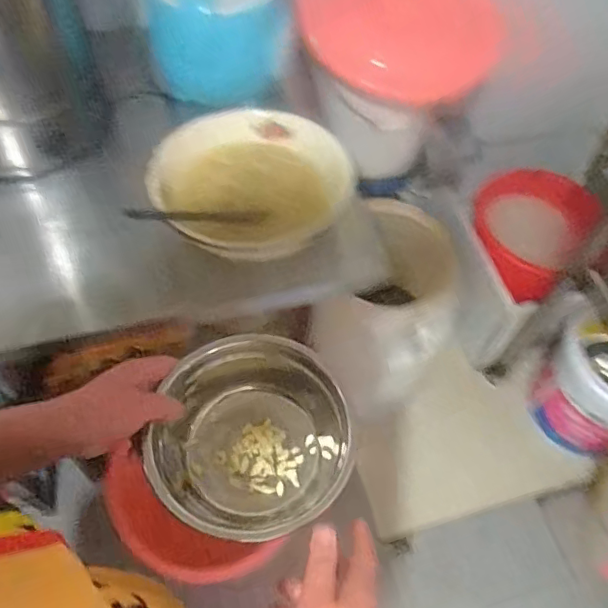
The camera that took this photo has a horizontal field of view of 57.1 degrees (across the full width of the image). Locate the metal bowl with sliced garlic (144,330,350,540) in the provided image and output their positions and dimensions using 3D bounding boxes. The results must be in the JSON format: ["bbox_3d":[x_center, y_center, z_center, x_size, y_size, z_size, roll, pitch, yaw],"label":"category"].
[{"bbox_3d":[-0.046,0.127,0.554,0.186,0.073,0.196,2,58,-2],"label":"metal bowl with sliced garlic"}]

